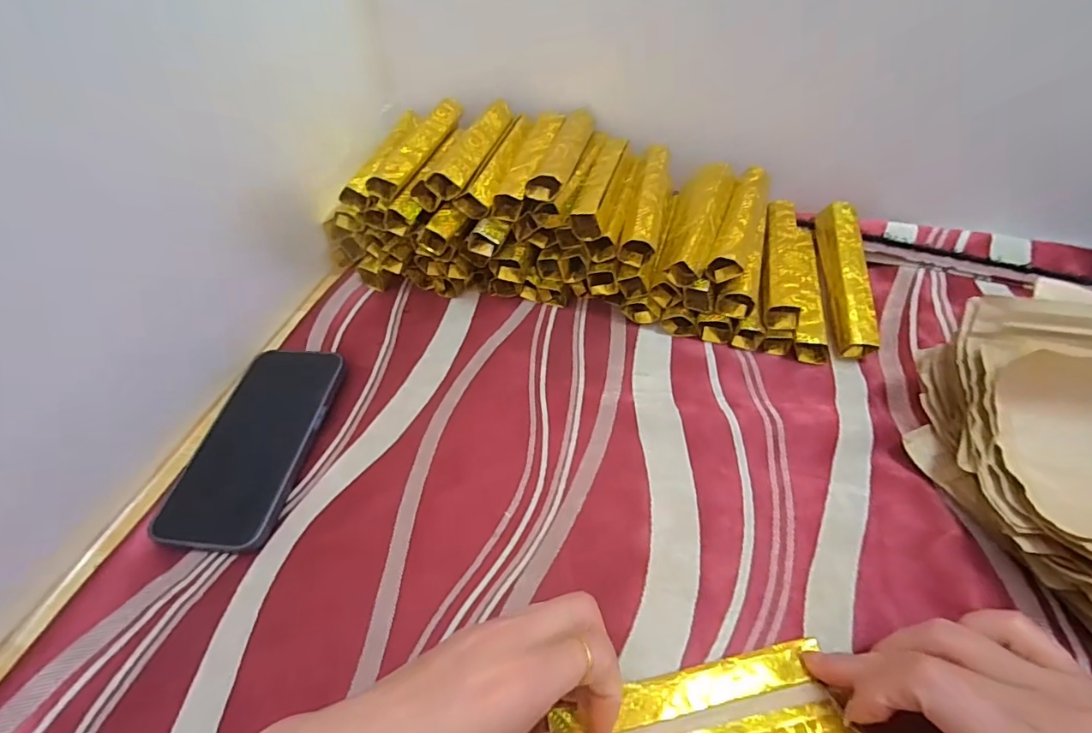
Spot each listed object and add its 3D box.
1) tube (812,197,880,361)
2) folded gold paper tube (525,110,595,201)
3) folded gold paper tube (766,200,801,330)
[{"bbox_3d":[0.227,-0.069,0.374,0.025,0.021,0.131,4,63,8],"label":"tube"},{"bbox_3d":[0.015,-0.172,0.383,0.029,0.016,0.128,10,50,13],"label":"folded gold paper tube"},{"bbox_3d":[0.178,-0.082,0.376,0.023,0.025,0.127,9,50,12],"label":"folded gold paper tube"}]

